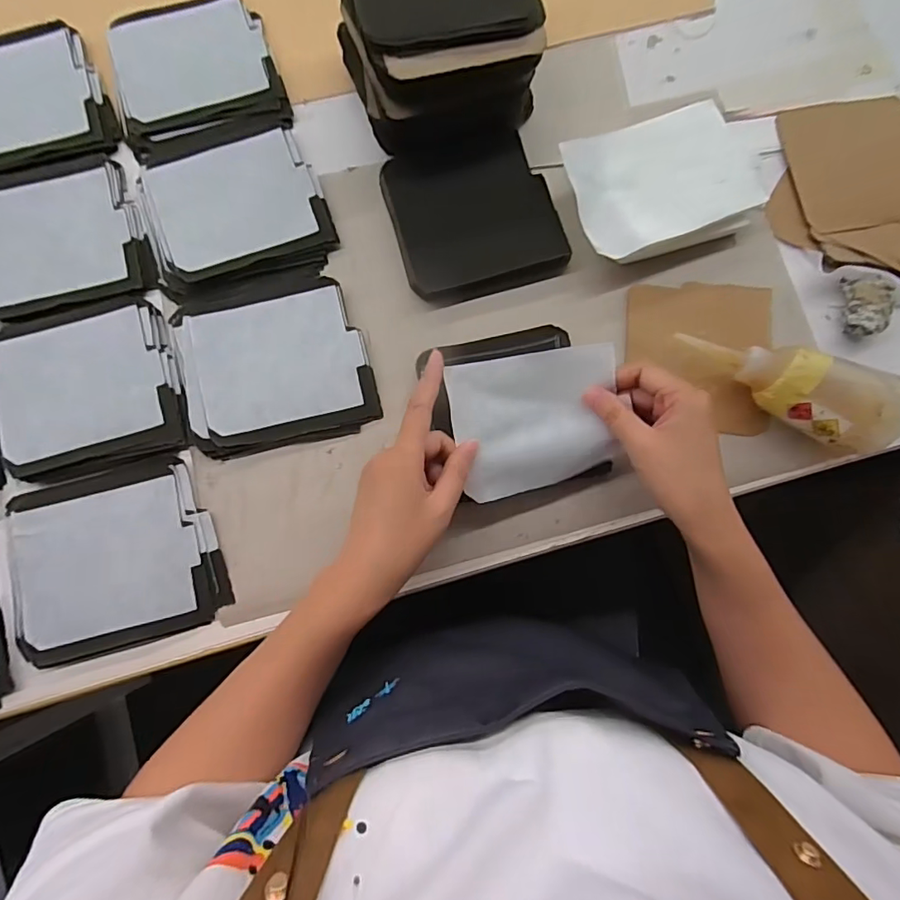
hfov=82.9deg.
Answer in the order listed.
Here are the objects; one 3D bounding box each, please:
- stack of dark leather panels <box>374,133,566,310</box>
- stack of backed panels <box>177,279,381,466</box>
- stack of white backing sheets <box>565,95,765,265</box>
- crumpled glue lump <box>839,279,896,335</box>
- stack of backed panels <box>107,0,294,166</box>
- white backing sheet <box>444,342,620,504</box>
[{"bbox_3d":[0.021,-0.205,0.448,0.138,0.020,0.129,-15,83,-4],"label":"stack of dark leather panels"},{"bbox_3d":[-0.147,-0.071,0.426,0.152,0.010,0.136,-14,83,-4],"label":"stack of backed panels"},{"bbox_3d":[0.183,-0.227,0.445,0.165,0.039,0.115,-23,84,-5],"label":"stack of white backing sheets"},{"bbox_3d":[0.359,-0.124,0.440,0.029,0.028,0.053,10,82,0],"label":"crumpled glue lump"},{"bbox_3d":[-0.234,-0.348,0.471,0.145,0.014,0.152,-15,83,-4],"label":"stack of backed panels"},{"bbox_3d":[0.064,-0.022,0.379,0.118,0.037,0.100,-10,83,-3],"label":"white backing sheet"}]

